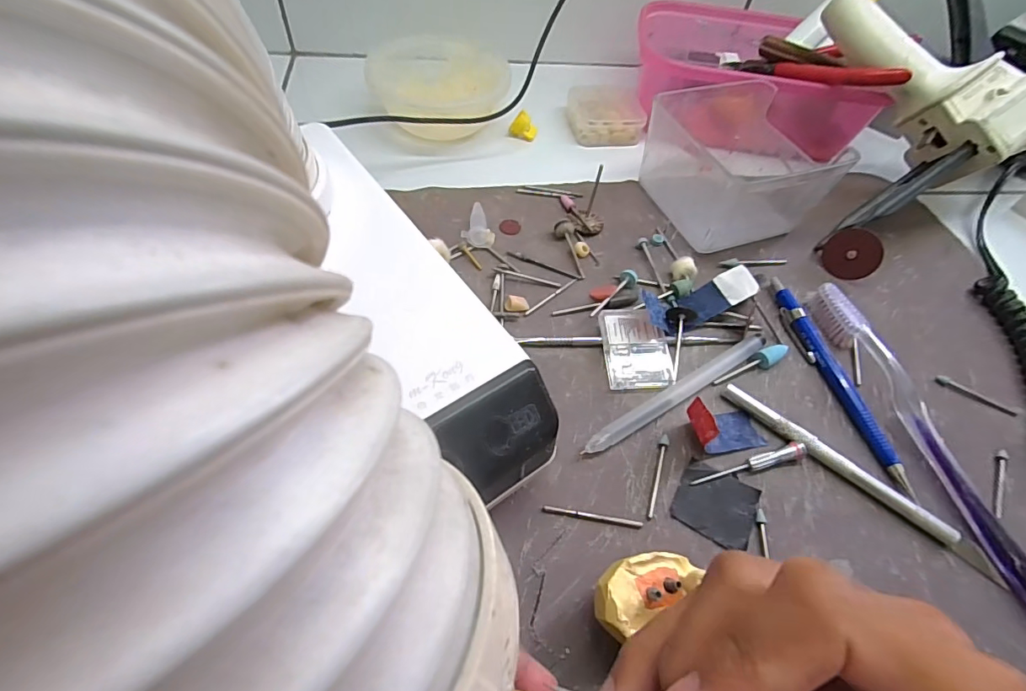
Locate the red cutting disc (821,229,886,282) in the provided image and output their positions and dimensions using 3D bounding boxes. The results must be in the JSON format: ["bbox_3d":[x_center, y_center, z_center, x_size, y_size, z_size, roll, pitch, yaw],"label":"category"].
[{"bbox_3d":[0.216,-0.058,0.312,0.005,0.032,0.033,-11,50,-43],"label":"red cutting disc"}]

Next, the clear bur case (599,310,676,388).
[{"bbox_3d":[0.066,0.001,0.265,0.034,0.011,0.046,-3,56,-8],"label":"clear bur case"}]

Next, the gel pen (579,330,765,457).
[{"bbox_3d":[0.086,0.023,0.254,0.124,0.007,0.010,-27,62,-21],"label":"gel pen"}]

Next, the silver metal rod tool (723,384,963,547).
[{"bbox_3d":[0.155,0.056,0.238,0.113,0.010,0.009,35,60,18],"label":"silver metal rod tool"}]

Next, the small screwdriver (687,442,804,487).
[{"bbox_3d":[0.113,0.057,0.233,0.060,0.008,0.007,-11,57,-13],"label":"small screwdriver"}]

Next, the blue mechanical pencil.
[{"bbox_3d":[0.176,0.016,0.267,0.011,0.009,0.131,-10,57,-12],"label":"blue mechanical pencil"}]

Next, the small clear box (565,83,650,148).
[{"bbox_3d":[0.075,-0.188,0.395,0.053,0.024,0.058,-6,56,-9],"label":"small clear box"}]

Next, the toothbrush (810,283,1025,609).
[{"bbox_3d":[0.208,0.043,0.245,0.012,0.020,0.185,-9,57,-11],"label":"toothbrush"}]

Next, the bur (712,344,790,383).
[{"bbox_3d":[0.131,0.011,0.266,0.047,0.008,0.010,-25,61,-20],"label":"bur"}]

